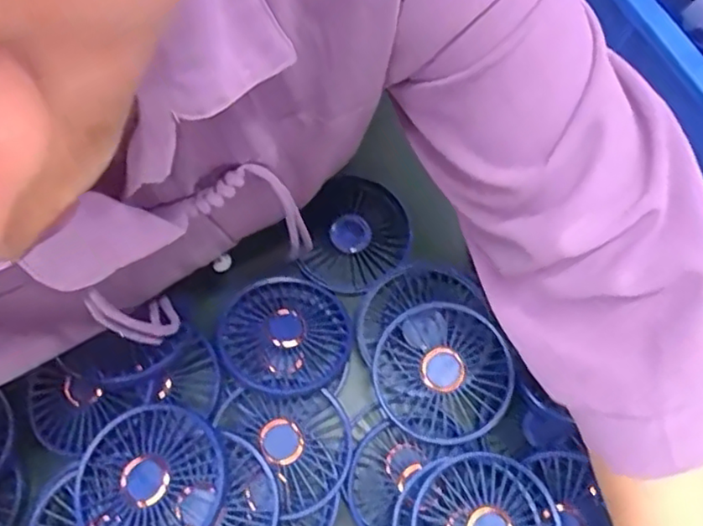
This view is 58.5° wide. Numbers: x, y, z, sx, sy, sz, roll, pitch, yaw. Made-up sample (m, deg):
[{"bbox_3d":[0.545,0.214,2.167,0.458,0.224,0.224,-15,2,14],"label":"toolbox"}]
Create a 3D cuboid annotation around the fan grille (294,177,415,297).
[{"bbox_3d":[-0.001,-0.022,0.462,0.088,0.009,0.083,1,72,-2],"label":"fan grille"}]

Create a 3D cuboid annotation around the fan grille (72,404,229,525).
[{"bbox_3d":[-0.116,0.125,0.358,0.085,0.012,0.082,-1,71,3],"label":"fan grille"}]

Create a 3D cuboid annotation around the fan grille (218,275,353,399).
[{"bbox_3d":[-0.045,0.048,0.425,0.083,0.026,0.081,1,72,-2],"label":"fan grille"}]

